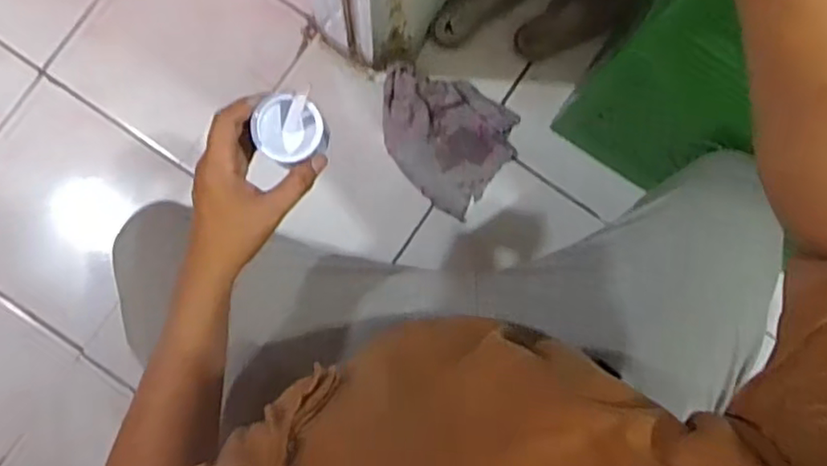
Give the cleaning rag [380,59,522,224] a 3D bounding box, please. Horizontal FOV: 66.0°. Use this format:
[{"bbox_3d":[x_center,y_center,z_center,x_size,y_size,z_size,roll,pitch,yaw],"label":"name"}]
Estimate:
[{"bbox_3d":[0.043,-0.157,0.956,0.220,0.049,0.180,40,84,-1],"label":"cleaning rag"}]

